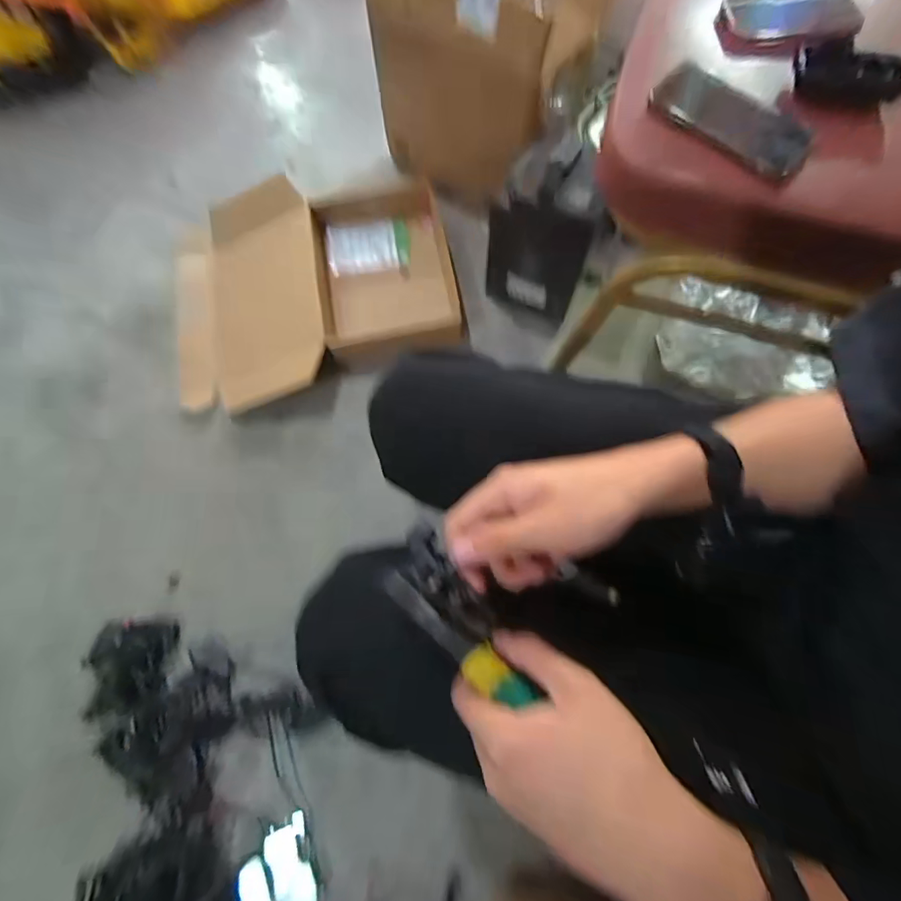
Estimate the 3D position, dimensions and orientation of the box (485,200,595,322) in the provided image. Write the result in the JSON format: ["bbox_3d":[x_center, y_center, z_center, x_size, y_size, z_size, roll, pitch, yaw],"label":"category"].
[{"bbox_3d":[0.150,-0.340,0.833,0.166,0.229,0.041,15,73,7],"label":"box"}]

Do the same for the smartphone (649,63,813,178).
[{"bbox_3d":[0.294,-0.348,0.471,0.164,0.012,0.079,35,77,12],"label":"smartphone"}]

